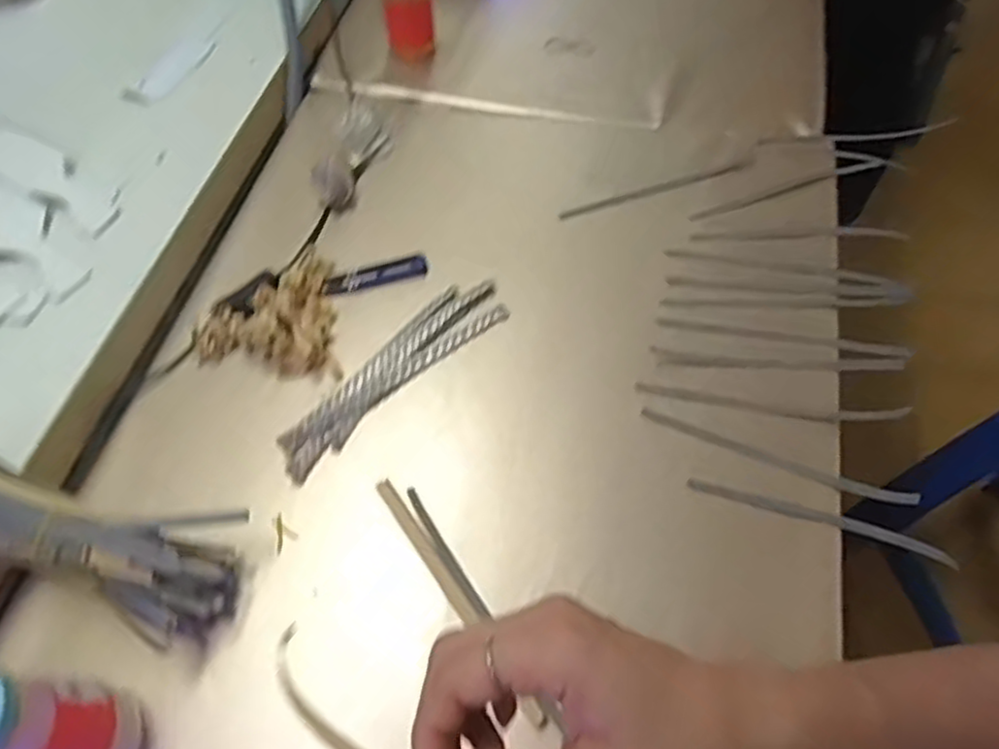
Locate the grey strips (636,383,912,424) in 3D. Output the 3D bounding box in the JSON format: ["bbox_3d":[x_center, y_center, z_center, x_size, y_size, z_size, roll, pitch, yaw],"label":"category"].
[{"bbox_3d":[0.193,0.020,0.532,0.182,0.029,0.010,10,59,8],"label":"grey strips"}]

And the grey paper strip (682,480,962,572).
[{"bbox_3d":[0.217,0.095,0.493,0.177,0.009,0.012,16,60,11],"label":"grey paper strip"}]

